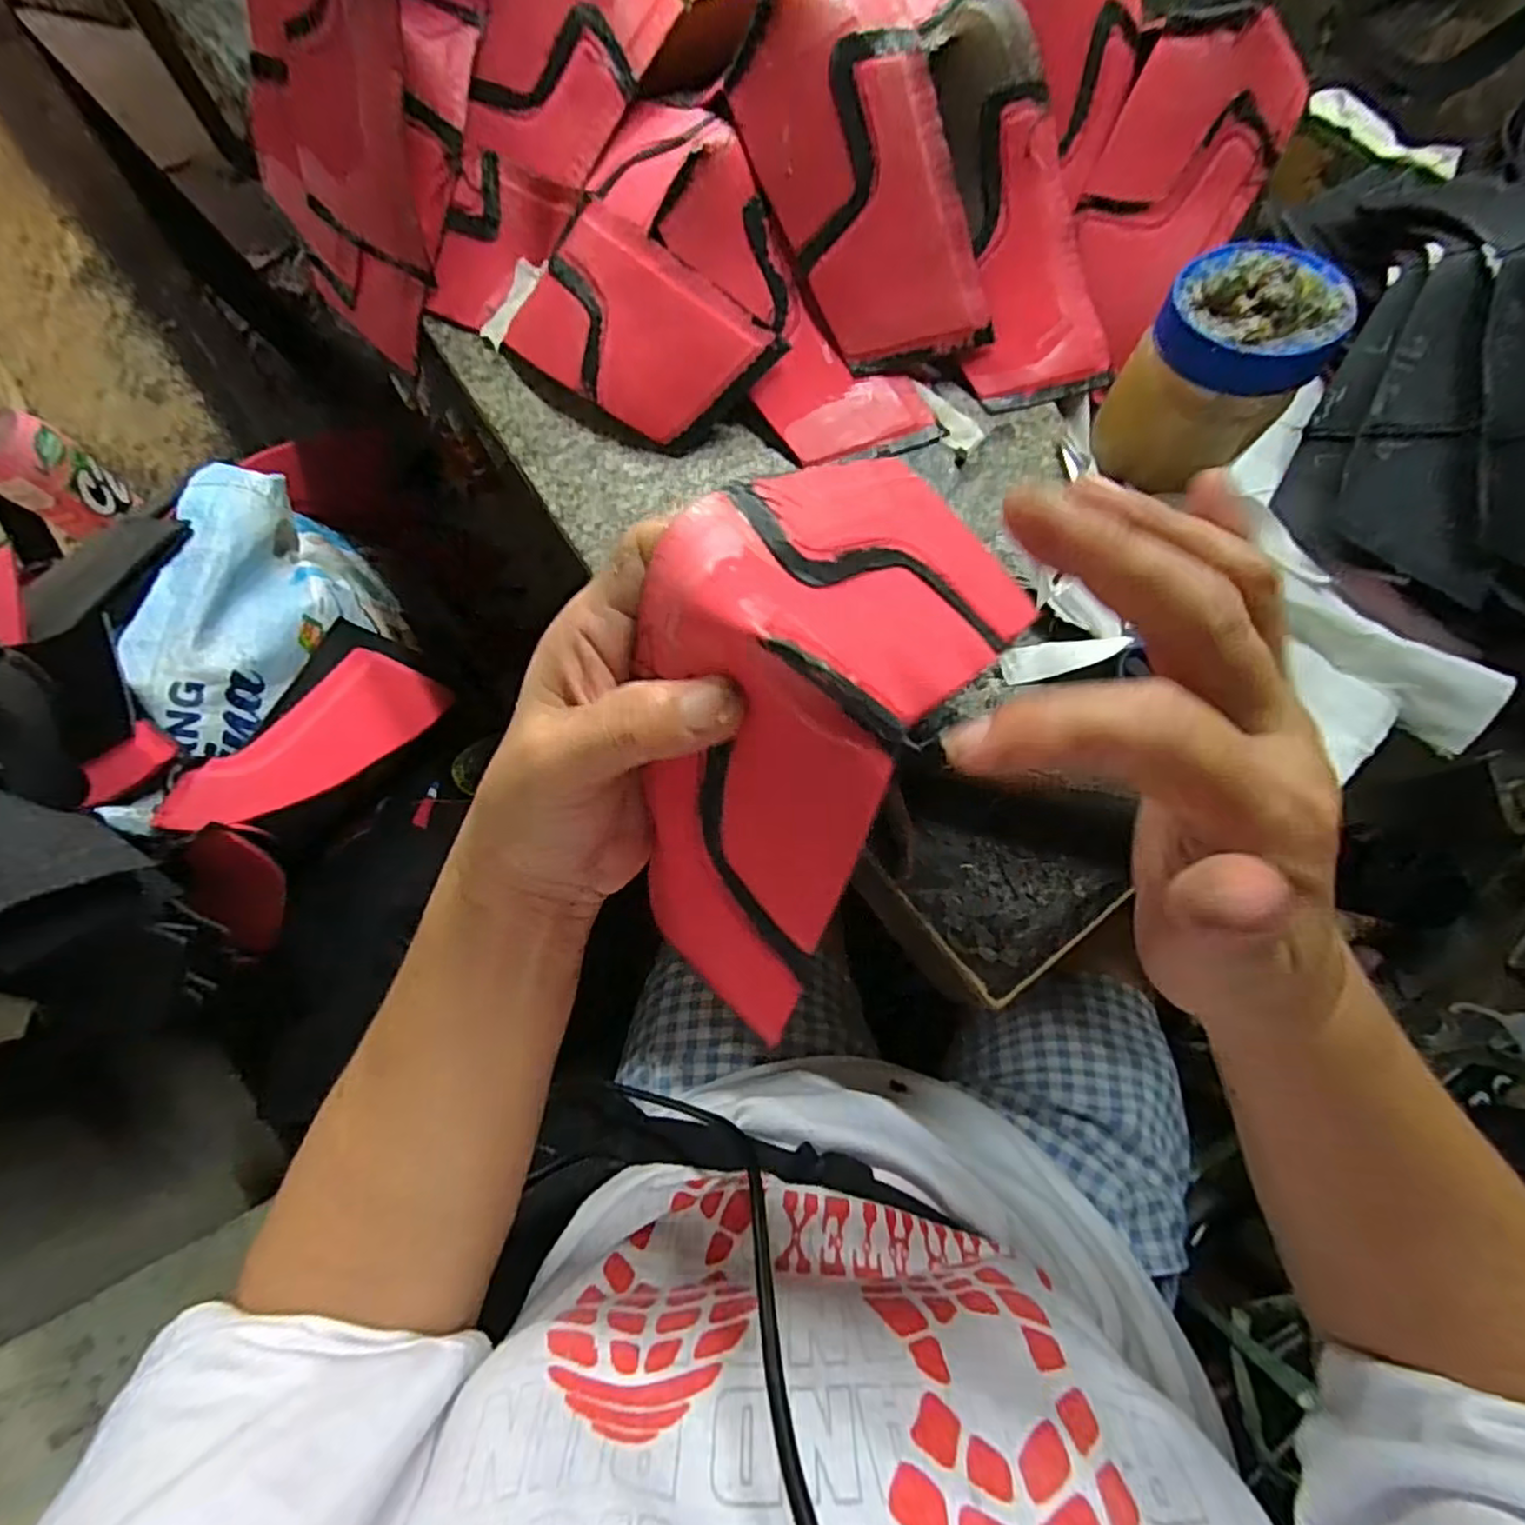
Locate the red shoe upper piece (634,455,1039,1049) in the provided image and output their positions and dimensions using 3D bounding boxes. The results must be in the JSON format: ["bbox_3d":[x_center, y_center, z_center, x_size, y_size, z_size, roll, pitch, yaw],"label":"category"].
[{"bbox_3d":[0.009,-0.021,0.193,0.092,0.069,0.164,32,77,7],"label":"red shoe upper piece"}]

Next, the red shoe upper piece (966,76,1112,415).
[{"bbox_3d":[0.142,-0.265,0.365,0.079,0.015,0.136,-20,115,-6],"label":"red shoe upper piece"}]

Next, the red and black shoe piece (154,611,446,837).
[{"bbox_3d":[-0.294,-0.023,0.458,0.072,0.050,0.191,23,45,5],"label":"red and black shoe piece"}]

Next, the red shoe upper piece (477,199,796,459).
[{"bbox_3d":[-0.066,-0.223,0.362,0.137,0.029,0.082,31,106,-2],"label":"red shoe upper piece"}]

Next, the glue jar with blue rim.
[{"bbox_3d":[0.222,-0.191,0.344,0.075,0.102,0.073,0,75,-1],"label":"glue jar with blue rim"}]

